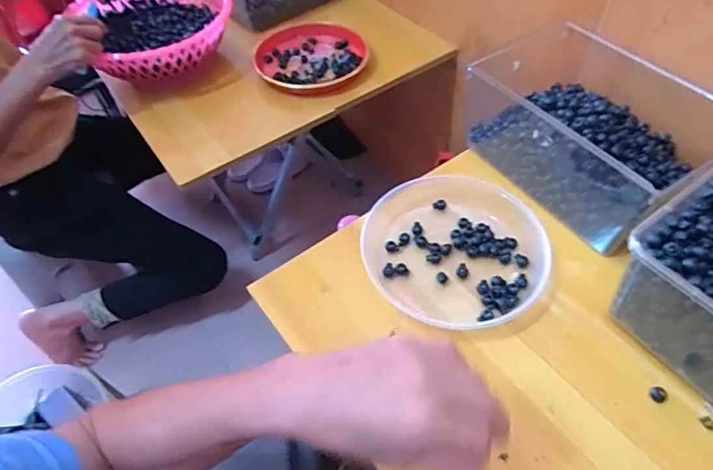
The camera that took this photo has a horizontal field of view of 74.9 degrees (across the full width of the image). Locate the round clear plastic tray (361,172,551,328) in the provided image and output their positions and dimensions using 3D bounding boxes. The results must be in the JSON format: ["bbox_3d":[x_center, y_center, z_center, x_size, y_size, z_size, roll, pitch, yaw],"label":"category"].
[{"bbox_3d":[0.129,0.017,0.604,0.221,0.052,0.206,-2,53,3],"label":"round clear plastic tray"}]

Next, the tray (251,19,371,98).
[{"bbox_3d":[-0.090,-0.355,0.911,0.212,0.025,0.232,-2,53,3],"label":"tray"}]

